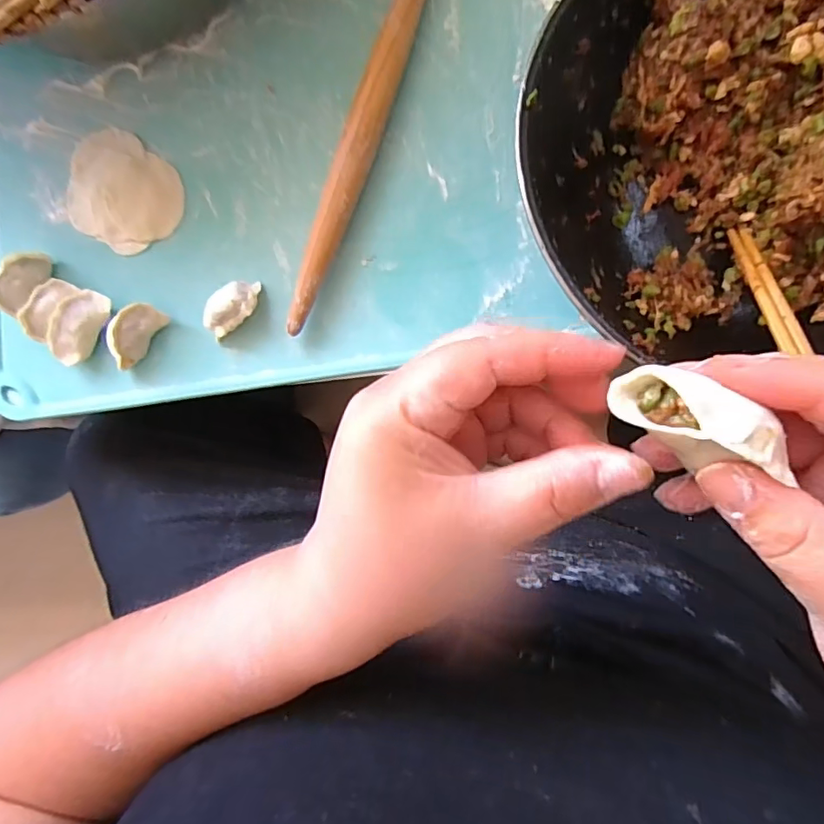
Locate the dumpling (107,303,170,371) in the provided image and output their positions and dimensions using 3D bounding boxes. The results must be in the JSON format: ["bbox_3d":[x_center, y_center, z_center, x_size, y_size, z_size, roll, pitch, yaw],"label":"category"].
[{"bbox_3d":[-0.203,-0.055,0.384,0.022,0.025,0.049,33,89,6],"label":"dumpling"}]

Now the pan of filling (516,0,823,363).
[{"bbox_3d":[0.221,-0.160,0.326,0.302,0.088,0.271,7,86,5],"label":"pan of filling"}]

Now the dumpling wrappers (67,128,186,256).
[{"bbox_3d":[-0.226,-0.170,0.407,0.096,0.012,0.079,40,89,6],"label":"dumpling wrappers"}]

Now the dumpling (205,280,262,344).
[{"bbox_3d":[-0.129,-0.075,0.382,0.024,0.024,0.047,41,90,6],"label":"dumpling"}]

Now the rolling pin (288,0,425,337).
[{"bbox_3d":[-0.033,-0.209,0.386,0.023,0.031,0.314,18,87,6],"label":"rolling pin"}]

